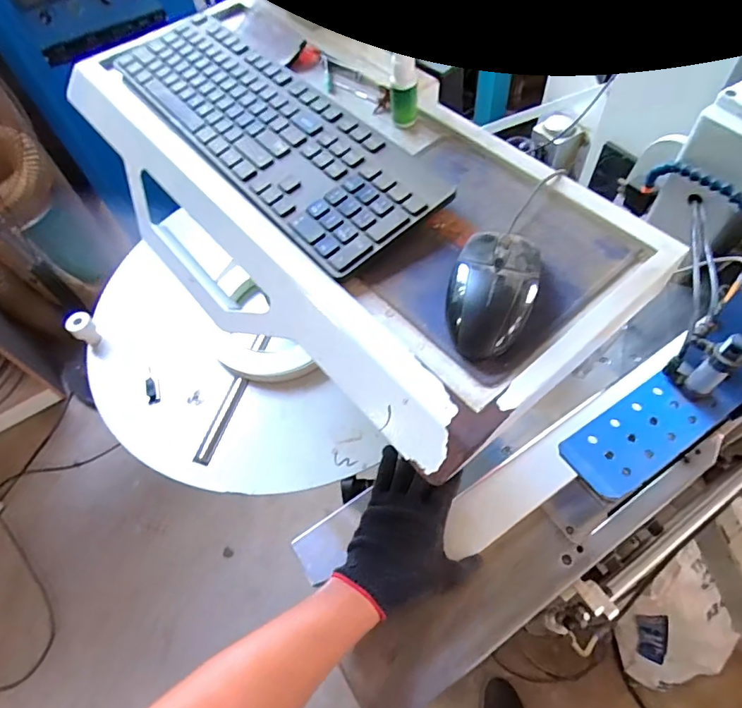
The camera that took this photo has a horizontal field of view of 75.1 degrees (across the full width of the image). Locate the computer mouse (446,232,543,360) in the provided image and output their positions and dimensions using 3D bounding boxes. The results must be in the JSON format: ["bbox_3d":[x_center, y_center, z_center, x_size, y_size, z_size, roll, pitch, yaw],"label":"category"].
[{"bbox_3d":[0.087,-0.048,0.344,0.059,0.031,0.103,13,60,12],"label":"computer mouse"}]

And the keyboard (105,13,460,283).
[{"bbox_3d":[-0.111,-0.230,0.471,0.125,0.020,0.422,-37,63,-17],"label":"keyboard"}]

